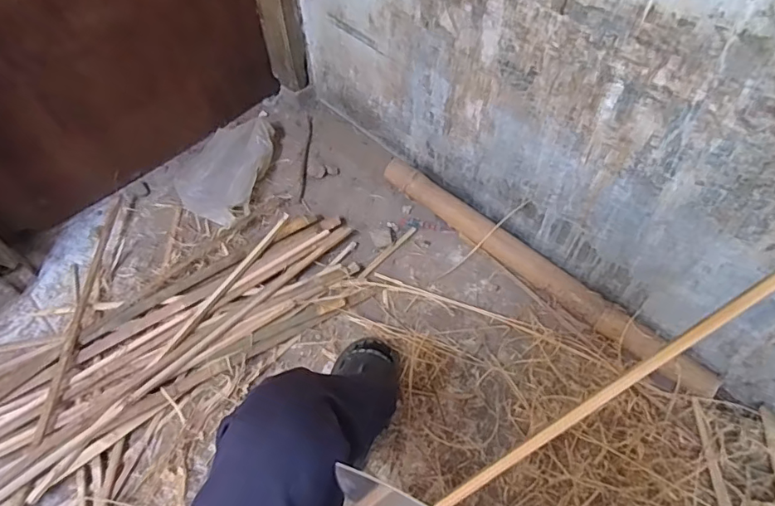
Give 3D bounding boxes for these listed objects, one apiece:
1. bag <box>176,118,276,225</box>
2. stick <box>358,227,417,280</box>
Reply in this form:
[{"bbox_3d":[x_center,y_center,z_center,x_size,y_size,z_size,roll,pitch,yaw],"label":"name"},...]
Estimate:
[{"bbox_3d":[-0.441,-0.220,1.337,0.237,0.072,0.331,9,57,8],"label":"bag"},{"bbox_3d":[0.001,-0.003,1.214,0.018,0.011,0.196,36,64,23],"label":"stick"}]

